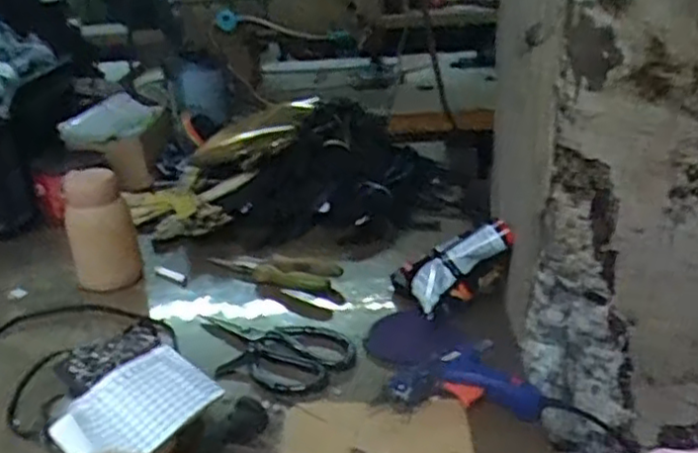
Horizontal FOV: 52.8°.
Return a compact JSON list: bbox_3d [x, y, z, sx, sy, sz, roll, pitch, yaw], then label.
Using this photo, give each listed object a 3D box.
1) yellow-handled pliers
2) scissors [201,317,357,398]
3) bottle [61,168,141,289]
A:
[{"bbox_3d":[-0.086,0.051,0.830,0.194,0.021,0.071,17,31,36],"label":"yellow-handled pliers"},{"bbox_3d":[-0.082,0.120,0.697,0.175,0.006,0.106,9,28,26],"label":"scissors"},{"bbox_3d":[-0.294,0.002,0.833,0.074,0.132,0.059,-12,26,-19],"label":"bottle"}]

